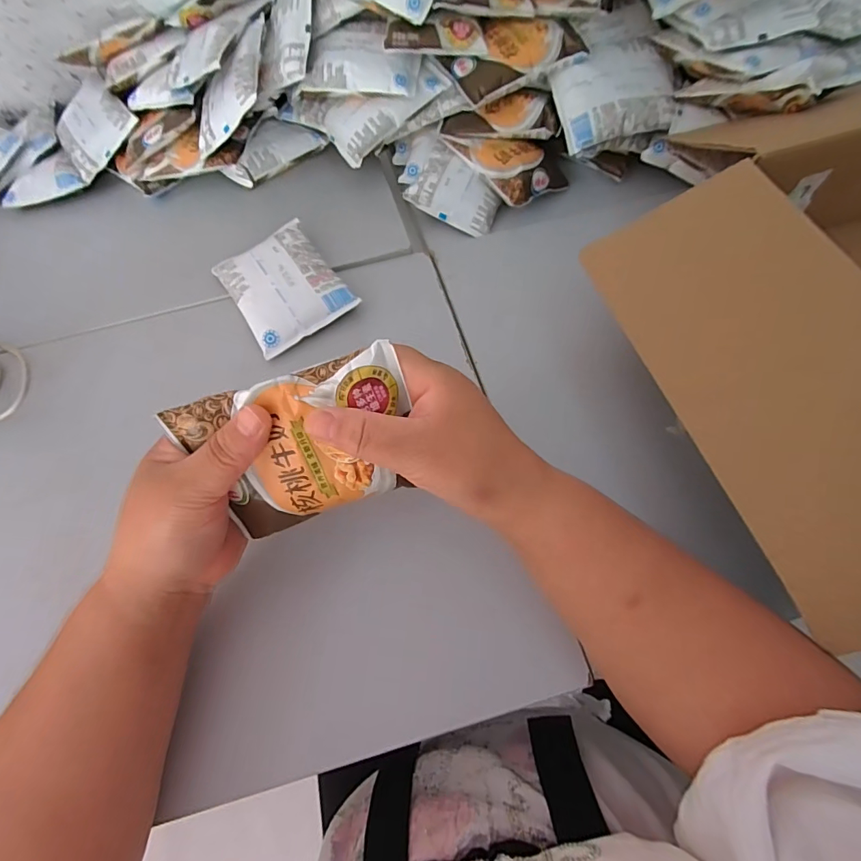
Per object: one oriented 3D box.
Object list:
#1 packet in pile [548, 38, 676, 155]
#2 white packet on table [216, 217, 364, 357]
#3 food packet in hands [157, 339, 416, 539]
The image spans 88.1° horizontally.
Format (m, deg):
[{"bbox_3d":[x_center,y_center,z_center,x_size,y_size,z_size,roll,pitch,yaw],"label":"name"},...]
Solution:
[{"bbox_3d":[0.184,-0.330,0.434,0.119,0.023,0.087,-15,91,0],"label":"packet in pile"},{"bbox_3d":[-0.138,-0.136,0.419,0.095,0.022,0.118,-35,67,-13],"label":"white packet on table"},{"bbox_3d":[-0.068,0.011,0.252,0.125,0.089,0.015,-18,21,2],"label":"food packet in hands"}]

